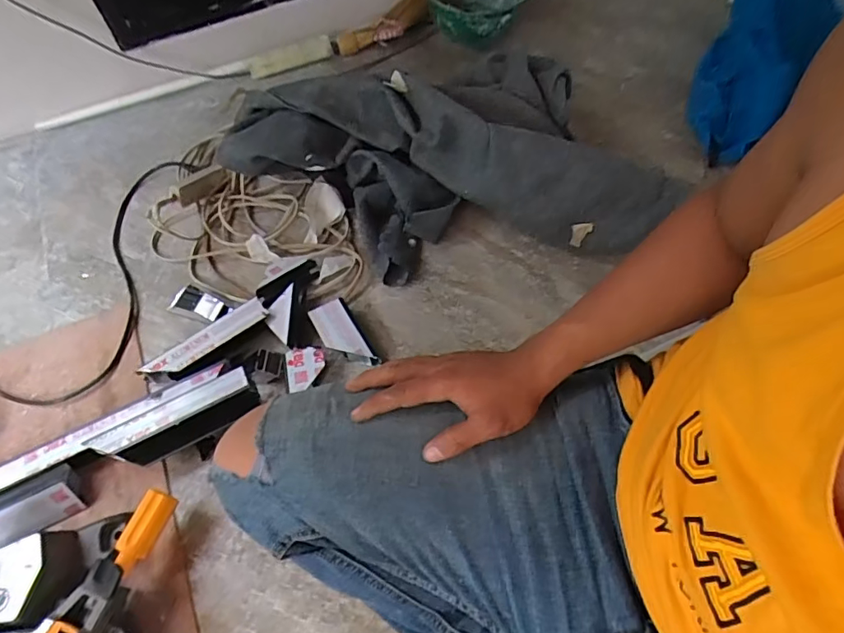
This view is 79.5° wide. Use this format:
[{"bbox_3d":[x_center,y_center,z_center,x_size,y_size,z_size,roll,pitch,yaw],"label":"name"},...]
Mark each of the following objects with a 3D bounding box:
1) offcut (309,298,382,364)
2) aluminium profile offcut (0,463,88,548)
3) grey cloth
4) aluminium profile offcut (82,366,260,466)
[{"bbox_3d":[-0.122,0.034,0.789,0.060,0.041,0.121,-28,63,-13],"label":"offcut"},{"bbox_3d":[-0.565,0.274,0.668,0.212,0.045,0.062,-24,62,-11],"label":"aluminium profile offcut"},{"bbox_3d":[0.034,-0.265,0.871,0.672,0.199,0.348,-9,60,-3],"label":"grey cloth"},{"bbox_3d":[-0.339,0.141,0.701,0.218,0.050,0.076,-24,62,-11],"label":"aluminium profile offcut"}]

